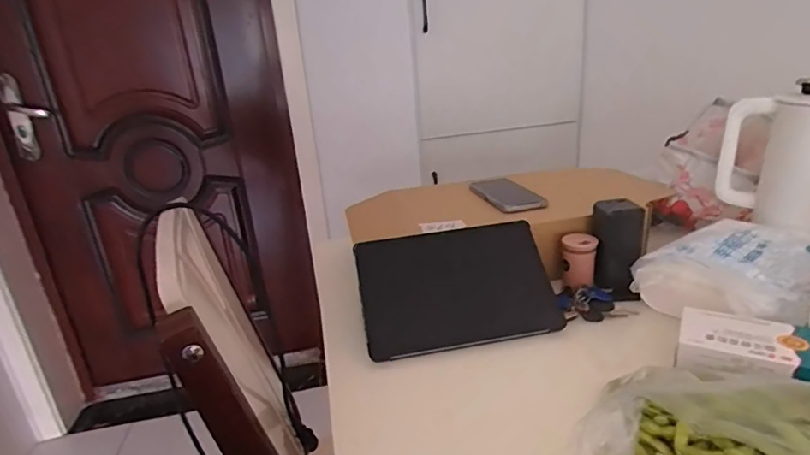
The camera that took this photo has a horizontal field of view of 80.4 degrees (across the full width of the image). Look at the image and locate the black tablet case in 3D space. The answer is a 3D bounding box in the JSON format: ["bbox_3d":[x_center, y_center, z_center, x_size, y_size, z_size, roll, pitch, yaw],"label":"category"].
[{"bbox_3d":[0.069,0.077,0.641,0.255,0.012,0.170,-7,59,-10],"label":"black tablet case"}]

